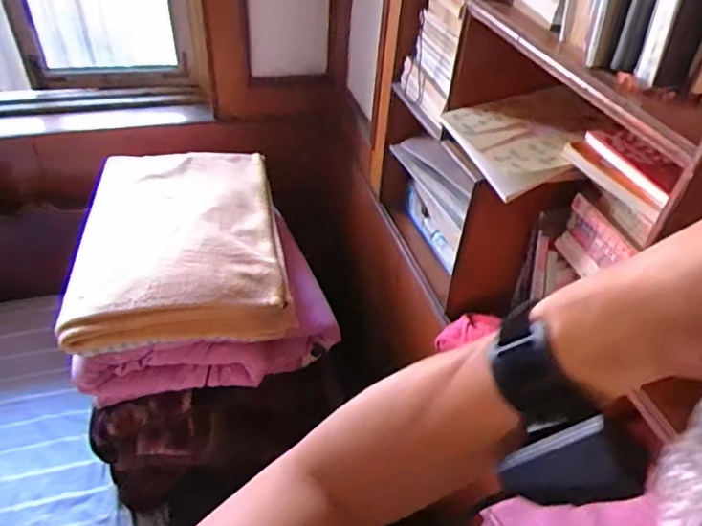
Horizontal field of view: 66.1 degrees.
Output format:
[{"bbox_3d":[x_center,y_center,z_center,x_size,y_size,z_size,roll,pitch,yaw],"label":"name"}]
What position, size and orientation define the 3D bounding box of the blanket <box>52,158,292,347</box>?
[{"bbox_3d":[-0.333,-0.055,1.071,0.370,0.114,0.521,-7,42,-13],"label":"blanket"}]

